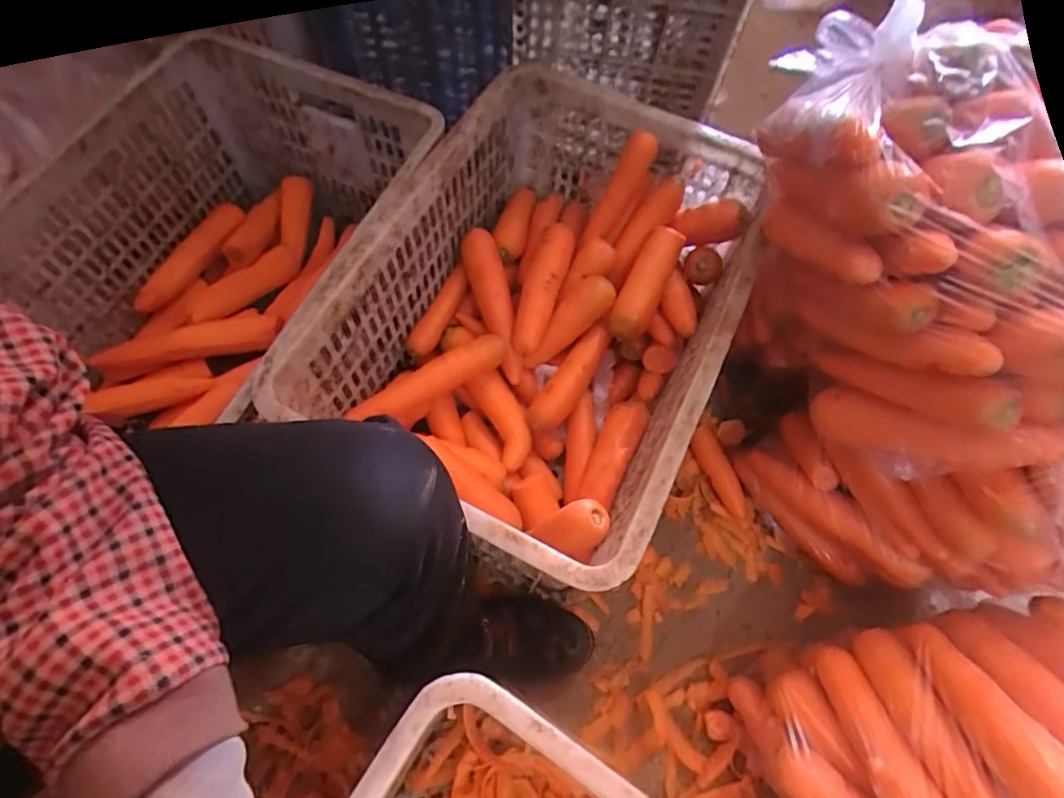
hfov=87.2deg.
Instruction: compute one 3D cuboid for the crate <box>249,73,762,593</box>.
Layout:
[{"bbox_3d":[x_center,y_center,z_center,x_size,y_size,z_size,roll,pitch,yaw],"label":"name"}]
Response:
[{"bbox_3d":[0.017,-0.098,0.649,0.363,0.227,0.526,26,68,8],"label":"crate"}]

